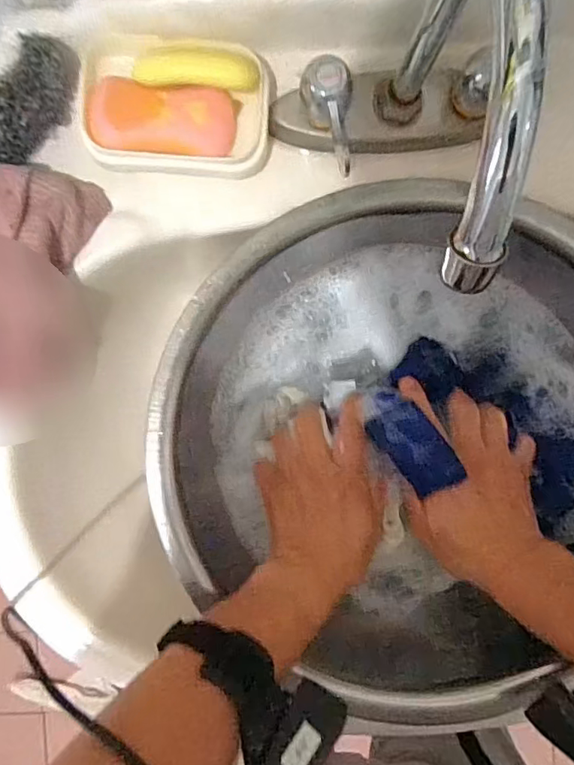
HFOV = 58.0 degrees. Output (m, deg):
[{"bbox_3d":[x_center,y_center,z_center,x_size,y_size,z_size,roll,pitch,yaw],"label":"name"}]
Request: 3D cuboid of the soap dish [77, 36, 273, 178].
[{"bbox_3d":[-0.072,-0.178,0.339,0.116,0.026,0.079,2,94,1],"label":"soap dish"}]

